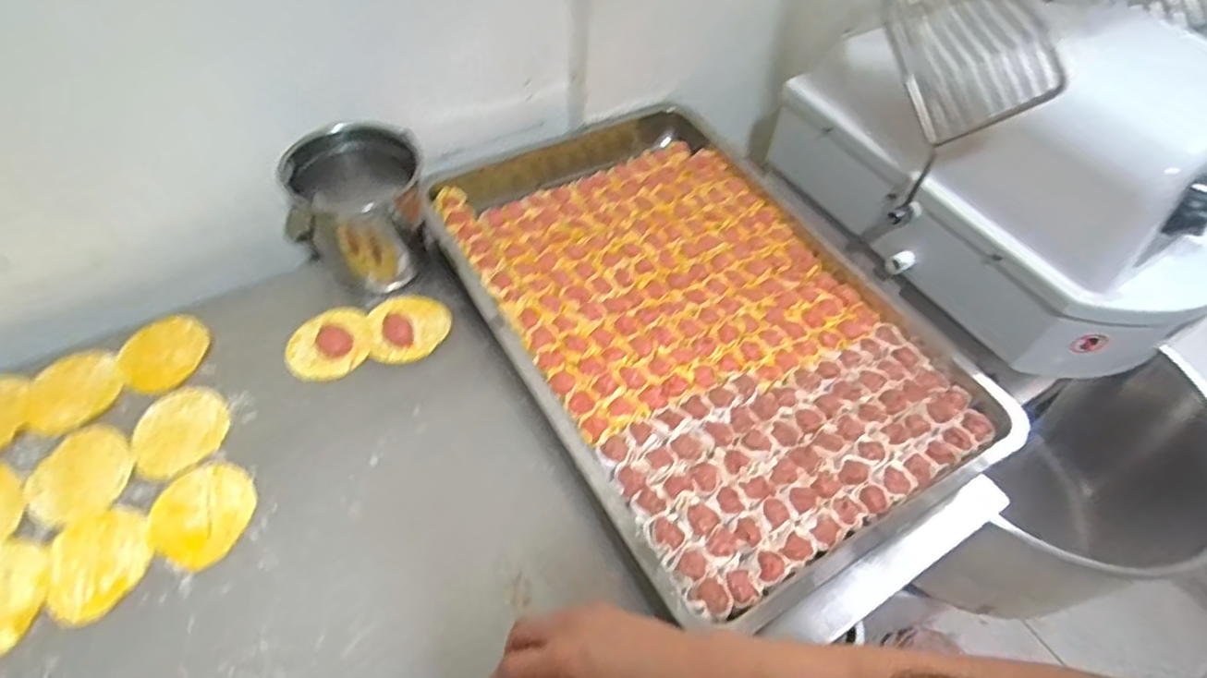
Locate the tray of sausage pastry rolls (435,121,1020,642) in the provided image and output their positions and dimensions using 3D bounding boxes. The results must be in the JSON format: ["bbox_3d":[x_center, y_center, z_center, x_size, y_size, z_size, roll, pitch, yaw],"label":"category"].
[{"bbox_3d":[0.080,-0.050,0.694,0.390,0.041,0.605,-24,58,-21],"label":"tray of sausage pastry rolls"}]

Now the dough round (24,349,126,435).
[{"bbox_3d":[-0.500,0.046,0.609,0.078,0.004,0.086,-31,61,-24],"label":"dough round"}]

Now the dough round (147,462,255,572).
[{"bbox_3d":[-0.342,0.146,0.550,0.083,0.004,0.084,2,53,-3],"label":"dough round"}]

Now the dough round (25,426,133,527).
[{"bbox_3d":[-0.459,0.117,0.566,0.075,0.004,0.093,-18,56,-17],"label":"dough round"}]

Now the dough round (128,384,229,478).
[{"bbox_3d":[-0.389,0.083,0.594,0.080,0.006,0.086,2,53,-3],"label":"dough round"}]

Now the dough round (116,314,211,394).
[{"bbox_3d":[-0.438,0.012,0.642,0.076,0.004,0.086,17,54,9],"label":"dough round"}]

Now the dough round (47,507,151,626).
[{"bbox_3d":[-0.408,0.182,0.524,0.071,0.004,0.088,-16,56,-16],"label":"dough round"}]

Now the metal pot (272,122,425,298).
[{"bbox_3d":[-0.255,-0.136,0.686,0.131,0.136,0.104,-9,54,-11],"label":"metal pot"}]

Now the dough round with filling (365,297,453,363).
[{"bbox_3d":[-0.204,-0.013,0.681,0.081,0.009,0.080,2,53,-3],"label":"dough round with filling"}]

